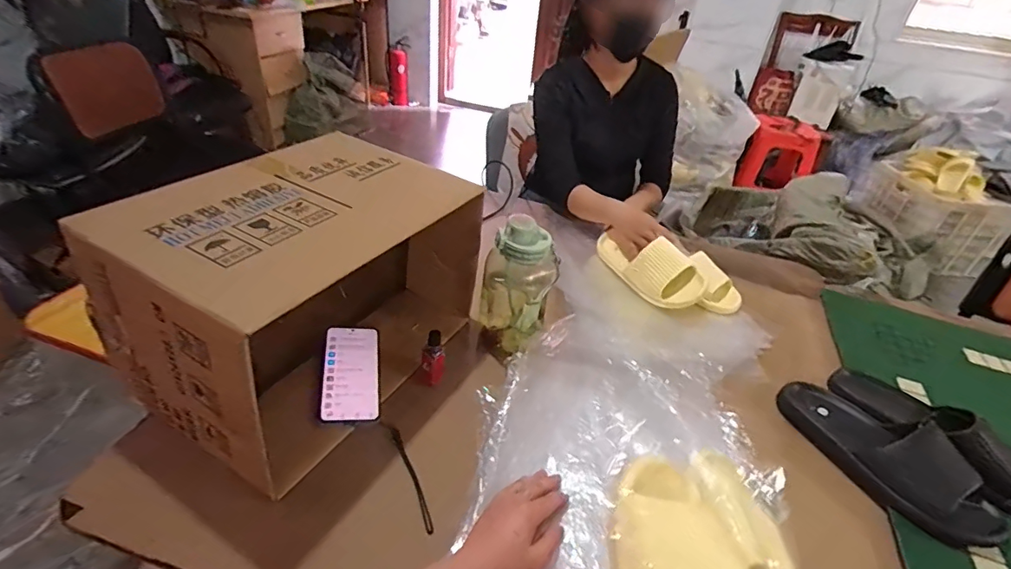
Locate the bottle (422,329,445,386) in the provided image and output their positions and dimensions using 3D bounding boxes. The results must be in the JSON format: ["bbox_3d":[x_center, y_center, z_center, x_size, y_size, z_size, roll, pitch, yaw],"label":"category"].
[{"bbox_3d":[-0.101,0.099,0.698,0.030,0.083,0.031,3,36,-5],"label":"bottle"}]

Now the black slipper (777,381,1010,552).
[{"bbox_3d":[0.510,0.219,0.668,0.110,0.067,0.269,-16,42,-29],"label":"black slipper"}]

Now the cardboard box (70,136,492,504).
[{"bbox_3d":[-0.252,-0.007,0.675,0.301,0.254,0.422,21,38,19],"label":"cardboard box"}]

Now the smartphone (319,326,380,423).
[{"bbox_3d":[-0.212,0.118,0.686,0.076,0.014,0.158,4,39,-18],"label":"smartphone"}]

